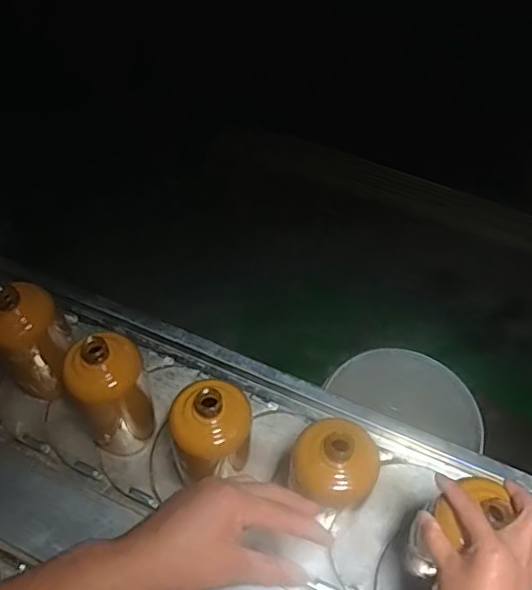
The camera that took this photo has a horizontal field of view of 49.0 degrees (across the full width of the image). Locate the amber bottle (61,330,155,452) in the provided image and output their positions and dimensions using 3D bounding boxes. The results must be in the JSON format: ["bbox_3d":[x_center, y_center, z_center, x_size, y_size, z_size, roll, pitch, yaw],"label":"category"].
[{"bbox_3d":[-0.178,0.102,0.648,0.085,0.183,0.084,-2,54,3],"label":"amber bottle"}]

